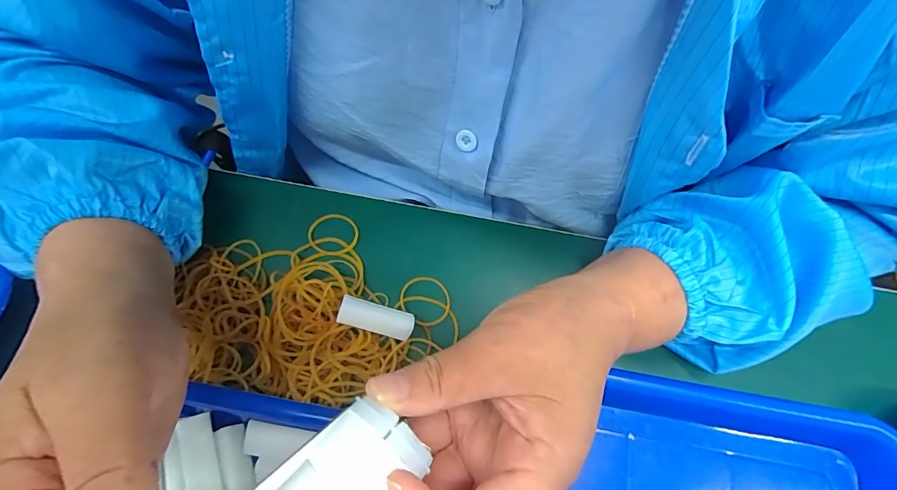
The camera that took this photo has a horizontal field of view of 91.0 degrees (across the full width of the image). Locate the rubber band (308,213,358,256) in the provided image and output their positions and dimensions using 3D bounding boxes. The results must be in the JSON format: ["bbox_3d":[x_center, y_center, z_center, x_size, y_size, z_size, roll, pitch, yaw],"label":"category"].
[{"bbox_3d":[-0.079,-0.008,0.302,0.035,0.004,0.030,16,73,4],"label":"rubber band"}]

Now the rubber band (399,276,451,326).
[{"bbox_3d":[-0.015,0.036,0.292,0.033,0.005,0.030,0,72,-2],"label":"rubber band"}]

